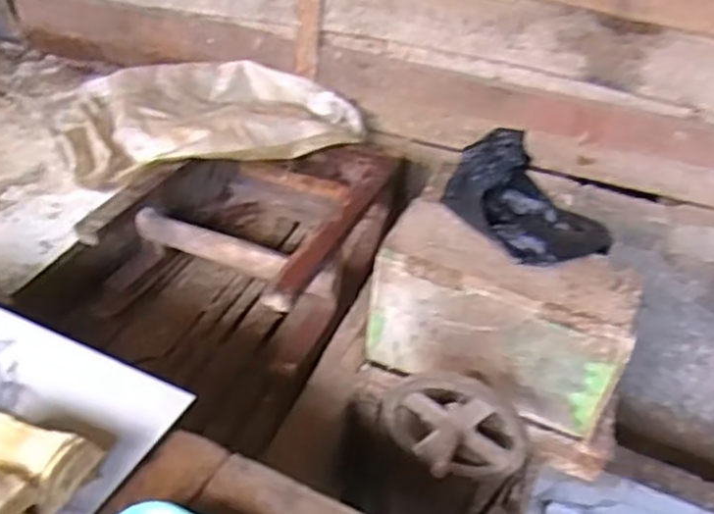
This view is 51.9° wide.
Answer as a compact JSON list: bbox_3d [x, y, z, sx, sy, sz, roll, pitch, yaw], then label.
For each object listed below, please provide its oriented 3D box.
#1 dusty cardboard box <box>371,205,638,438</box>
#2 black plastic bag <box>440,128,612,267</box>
[{"bbox_3d":[0.205,0.088,1.076,0.357,0.226,0.130,18,42,14],"label":"dusty cardboard box"},{"bbox_3d":[0.240,-0.082,1.037,0.175,0.092,0.216,-29,51,-33],"label":"black plastic bag"}]

